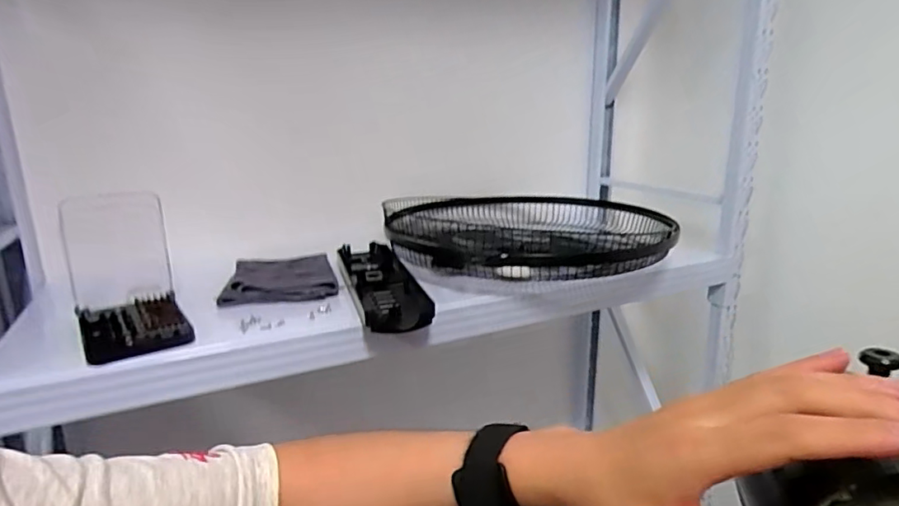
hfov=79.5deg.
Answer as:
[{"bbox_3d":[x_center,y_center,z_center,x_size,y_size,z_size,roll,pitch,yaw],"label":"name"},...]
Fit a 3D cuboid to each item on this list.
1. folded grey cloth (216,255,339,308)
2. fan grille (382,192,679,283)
[{"bbox_3d":[-0.254,0.038,0.822,0.157,0.027,0.149,-4,16,-12],"label":"folded grey cloth"},{"bbox_3d":[0.166,-0.048,0.985,0.473,0.085,0.506,-9,17,-26],"label":"fan grille"}]

